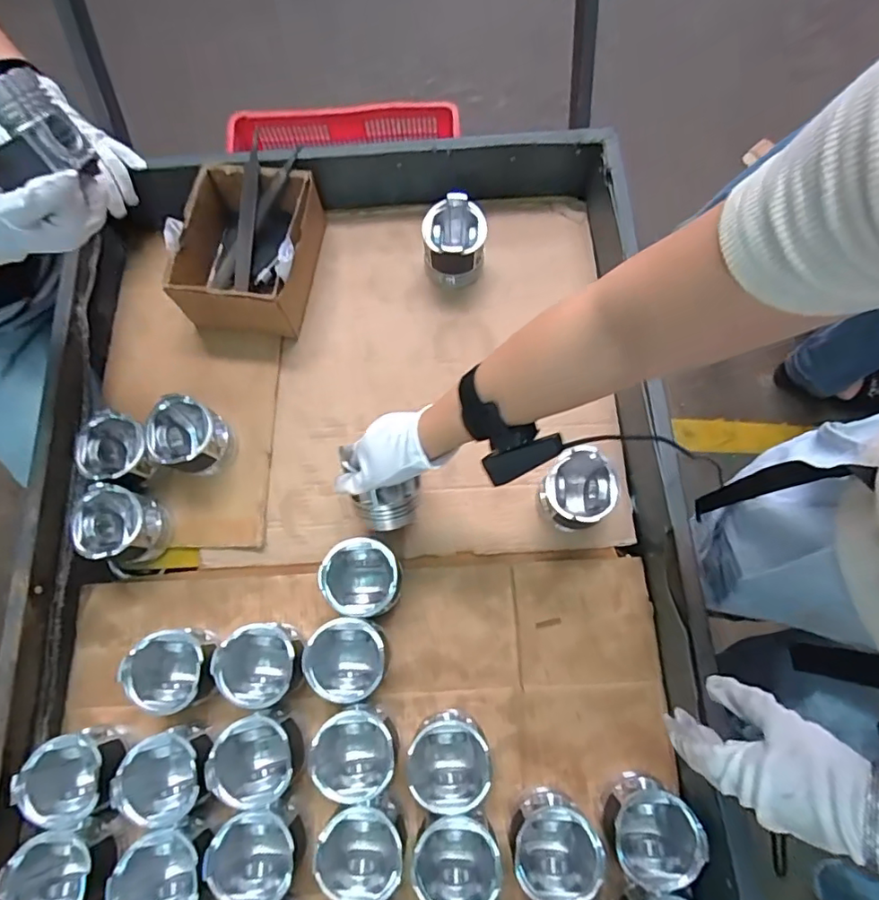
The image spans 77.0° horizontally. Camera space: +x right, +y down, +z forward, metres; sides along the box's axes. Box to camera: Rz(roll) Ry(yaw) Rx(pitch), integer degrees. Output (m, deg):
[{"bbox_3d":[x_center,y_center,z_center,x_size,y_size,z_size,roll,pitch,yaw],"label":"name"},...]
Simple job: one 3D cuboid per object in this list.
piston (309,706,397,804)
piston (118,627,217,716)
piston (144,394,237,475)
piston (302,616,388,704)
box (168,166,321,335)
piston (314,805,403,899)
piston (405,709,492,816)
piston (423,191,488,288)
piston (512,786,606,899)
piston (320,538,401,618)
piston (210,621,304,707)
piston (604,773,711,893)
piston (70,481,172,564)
[{"bbox_3d":[-0.086,0.318,0.587,0.084,0.089,0.081,-1,72,2],"label":"piston"},{"bbox_3d":[-0.285,0.238,0.603,0.089,0.081,0.083,-14,73,-2],"label":"piston"},{"bbox_3d":[-0.306,-0.013,0.684,0.076,0.080,0.081,-1,72,2],"label":"piston"},{"bbox_3d":[-0.098,0.230,0.614,0.080,0.088,0.086,-1,72,2],"label":"piston"},{"bbox_3d":[-0.250,-0.268,0.746,0.168,0.089,0.205,6,73,4],"label":"box"},{"bbox_3d":[-0.076,0.401,0.557,0.080,0.066,0.083,-1,72,2],"label":"piston"},{"bbox_3d":[0.007,0.327,0.586,0.087,0.082,0.082,-1,72,2],"label":"piston"},{"bbox_3d":[0.023,-0.289,0.763,0.086,0.084,0.092,10,73,5],"label":"piston"},{"bbox_3d":[0.114,0.398,0.559,0.081,0.085,0.083,-1,72,2],"label":"piston"},{"bbox_3d":[-0.084,0.149,0.637,0.085,0.093,0.083,1,73,2],"label":"piston"},{"bbox_3d":[-0.192,0.235,0.612,0.084,0.076,0.080,-1,72,2],"label":"piston"},{"bbox_3d":[0.211,0.379,0.553,0.079,0.093,0.083,-1,72,2],"label":"piston"},{"bbox_3d":[-0.382,0.091,0.661,0.087,0.086,0.080,-1,72,2],"label":"piston"}]

